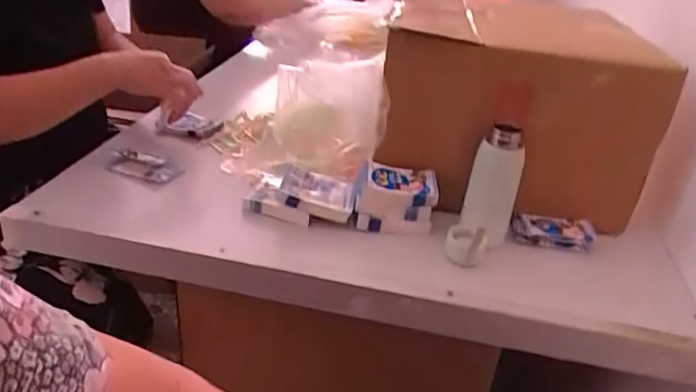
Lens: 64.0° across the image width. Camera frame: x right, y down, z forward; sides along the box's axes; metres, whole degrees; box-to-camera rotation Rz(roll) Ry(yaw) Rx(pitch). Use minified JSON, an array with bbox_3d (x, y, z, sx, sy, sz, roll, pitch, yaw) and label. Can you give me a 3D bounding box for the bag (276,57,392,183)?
[{"bbox_3d":[-0.024,-0.090,0.772,0.146,0.186,0.053,0,30,-8],"label":"bag"}]

